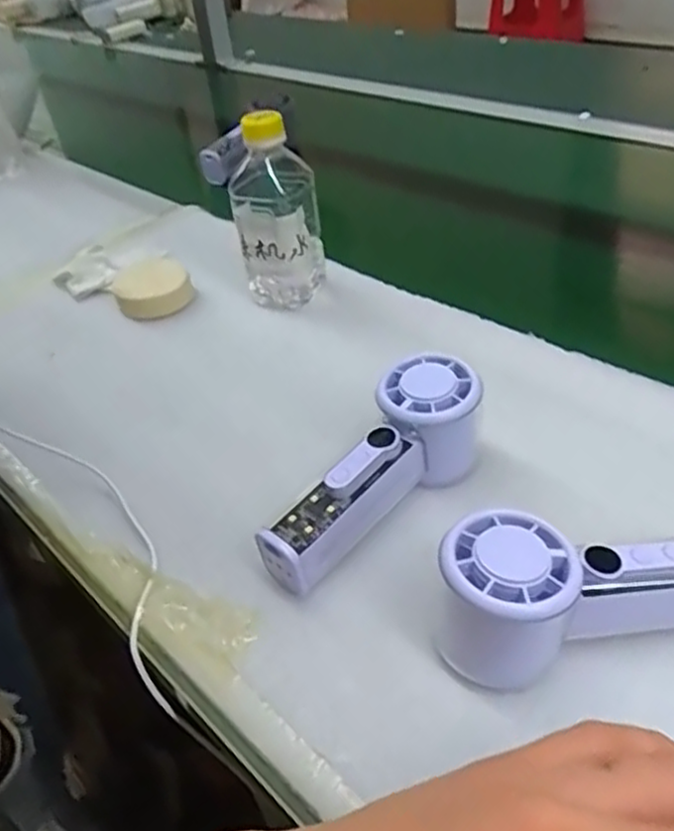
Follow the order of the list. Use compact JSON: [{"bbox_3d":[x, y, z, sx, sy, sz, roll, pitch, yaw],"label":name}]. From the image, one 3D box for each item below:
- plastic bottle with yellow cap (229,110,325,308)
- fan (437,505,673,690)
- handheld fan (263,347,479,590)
[{"bbox_3d":[-0.046,-0.151,0.541,0.065,0.143,0.049,-8,39,0],"label":"plastic bottle with yellow cap"},{"bbox_3d":[0.121,0.073,0.313,0.154,0.057,0.060,-12,39,-5],"label":"fan"},{"bbox_3d":[0.025,0.031,0.379,0.046,0.064,0.147,25,49,33],"label":"handheld fan"}]

